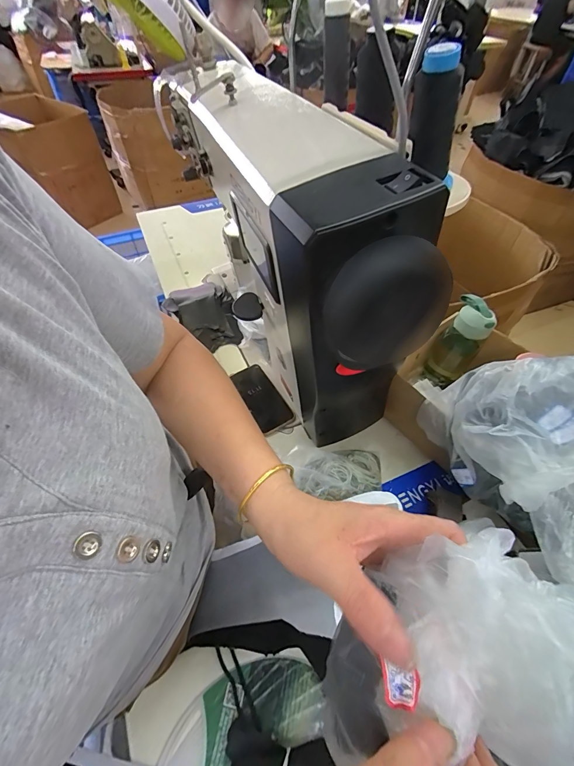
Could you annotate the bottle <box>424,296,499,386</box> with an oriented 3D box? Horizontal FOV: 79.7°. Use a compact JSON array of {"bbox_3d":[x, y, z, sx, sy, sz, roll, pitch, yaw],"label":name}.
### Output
[{"bbox_3d":[0.317,-0.068,0.641,0.070,0.179,0.061,29,57,21],"label":"bottle"}]

